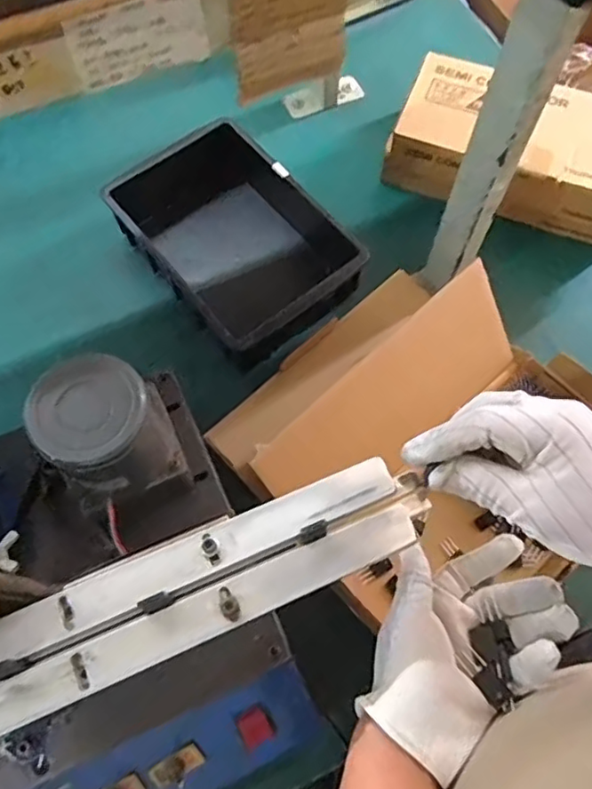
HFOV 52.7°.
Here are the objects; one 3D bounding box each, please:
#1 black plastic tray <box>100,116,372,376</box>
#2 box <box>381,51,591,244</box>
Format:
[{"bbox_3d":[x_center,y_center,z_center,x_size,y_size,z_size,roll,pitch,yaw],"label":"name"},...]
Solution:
[{"bbox_3d":[-0.074,-0.194,0.759,0.209,0.098,0.296,-36,72,-14],"label":"black plastic tray"},{"bbox_3d":[0.297,-0.312,0.776,0.326,0.098,0.160,20,69,8],"label":"box"}]

